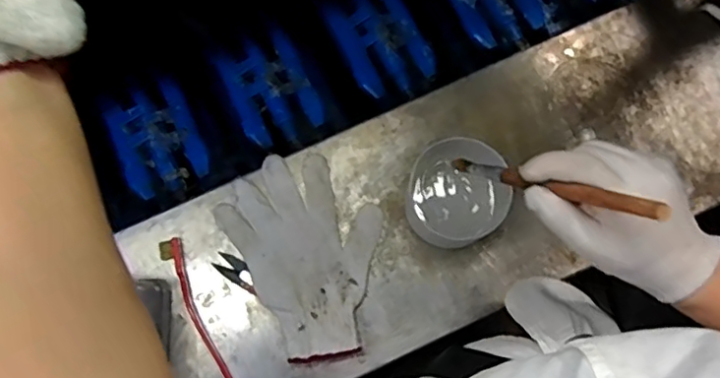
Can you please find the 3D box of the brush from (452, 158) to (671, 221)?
[{"bbox_3d":[0.118,-0.005,0.384,0.009,0.186,0.011,44,80,-24],"label":"brush"}]

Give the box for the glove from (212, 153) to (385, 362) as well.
[{"bbox_3d":[-0.046,0.061,0.578,0.139,0.021,0.198,-30,79,-6],"label":"glove"}]

